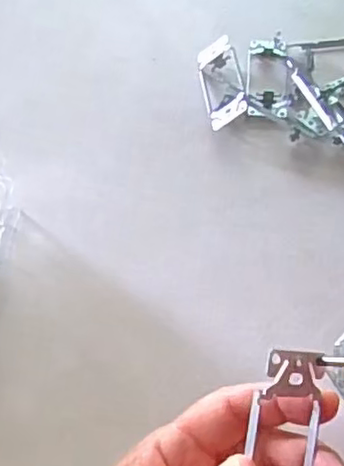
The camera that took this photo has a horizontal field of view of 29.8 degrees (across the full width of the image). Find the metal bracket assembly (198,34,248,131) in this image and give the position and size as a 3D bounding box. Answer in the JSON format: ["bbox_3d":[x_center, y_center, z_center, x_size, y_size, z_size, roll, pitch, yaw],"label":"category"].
[{"bbox_3d":[0.045,-0.131,0.570,0.038,0.020,0.106,-30,45,26],"label":"metal bracket assembly"}]

